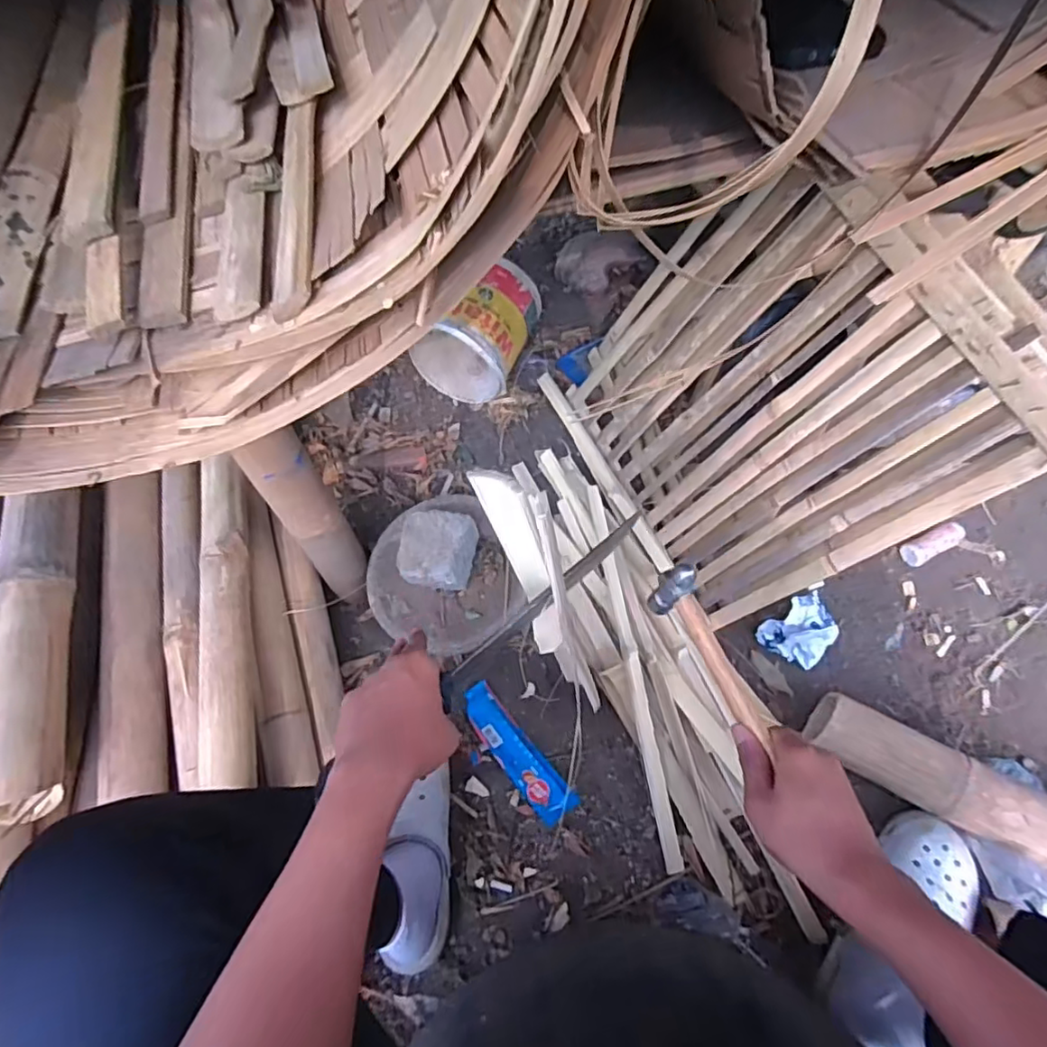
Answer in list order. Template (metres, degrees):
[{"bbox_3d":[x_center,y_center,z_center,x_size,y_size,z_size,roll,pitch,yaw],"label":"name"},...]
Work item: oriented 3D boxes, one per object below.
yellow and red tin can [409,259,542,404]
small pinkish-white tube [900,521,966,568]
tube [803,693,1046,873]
[{"bbox_3d":[-0.088,-0.342,1.090,0.187,0.185,0.208,18,63,13],"label":"yellow and red tin can"},{"bbox_3d":[0.620,0.031,0.914,0.103,0.030,0.035,-22,61,-9],"label":"small pinkish-white tube"},{"bbox_3d":[0.612,0.366,0.713,0.531,0.088,0.081,25,65,17],"label":"tube"}]

